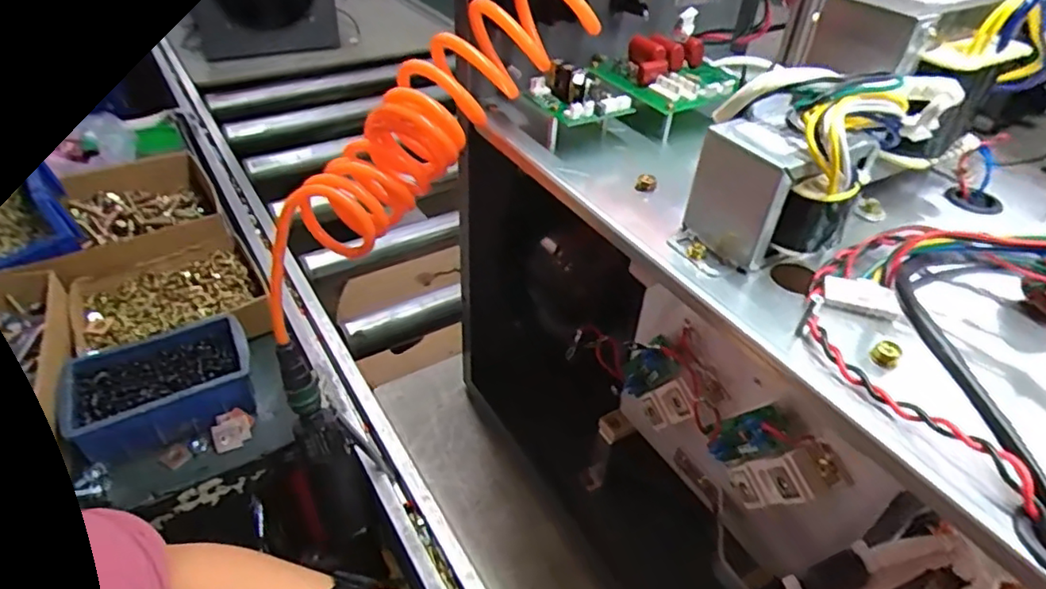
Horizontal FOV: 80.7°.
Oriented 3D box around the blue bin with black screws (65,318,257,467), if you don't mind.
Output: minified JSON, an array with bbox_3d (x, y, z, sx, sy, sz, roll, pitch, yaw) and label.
[{"bbox_3d":[-0.309,0.076,0.529,0.141,0.042,0.096,-19,45,-24],"label":"blue bin with black screws"}]

